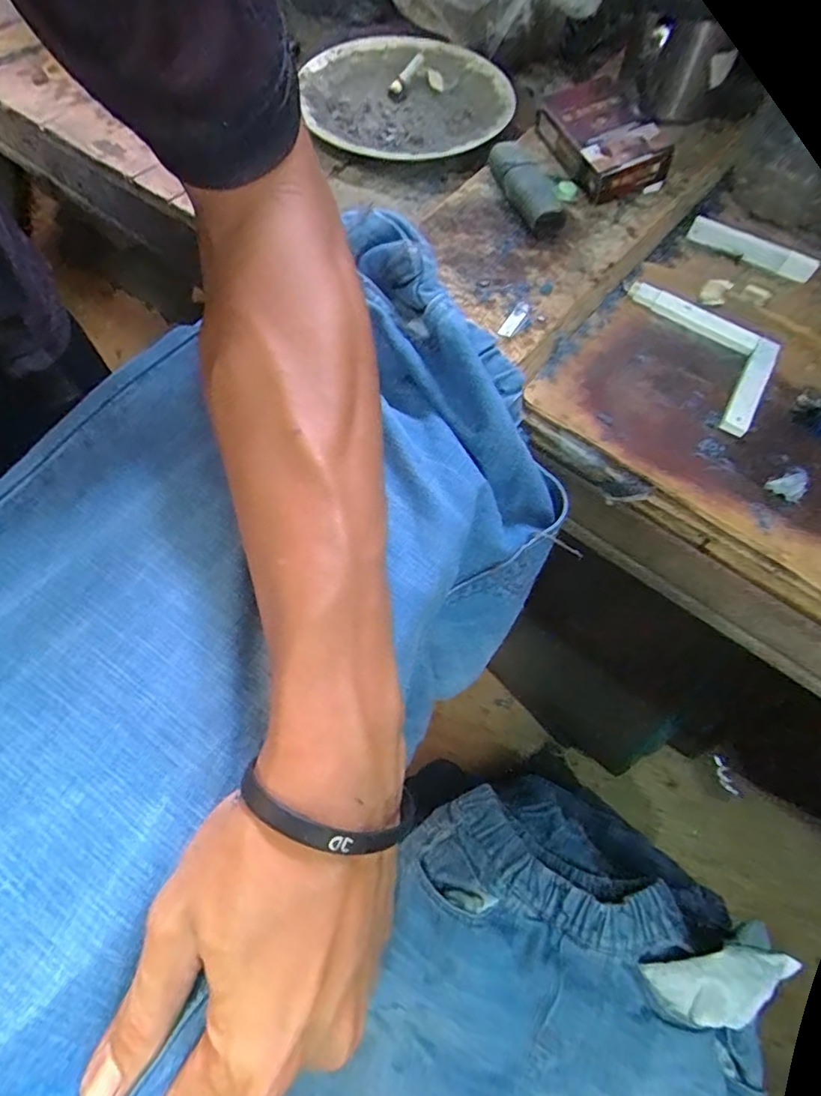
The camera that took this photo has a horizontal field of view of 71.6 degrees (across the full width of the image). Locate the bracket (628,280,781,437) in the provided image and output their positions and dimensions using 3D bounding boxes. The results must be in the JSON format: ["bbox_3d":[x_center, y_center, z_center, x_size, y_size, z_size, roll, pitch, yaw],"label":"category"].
[{"bbox_3d":[0.200,-0.132,0.365,0.062,0.016,0.126,-14,66,-10],"label":"bracket"}]

